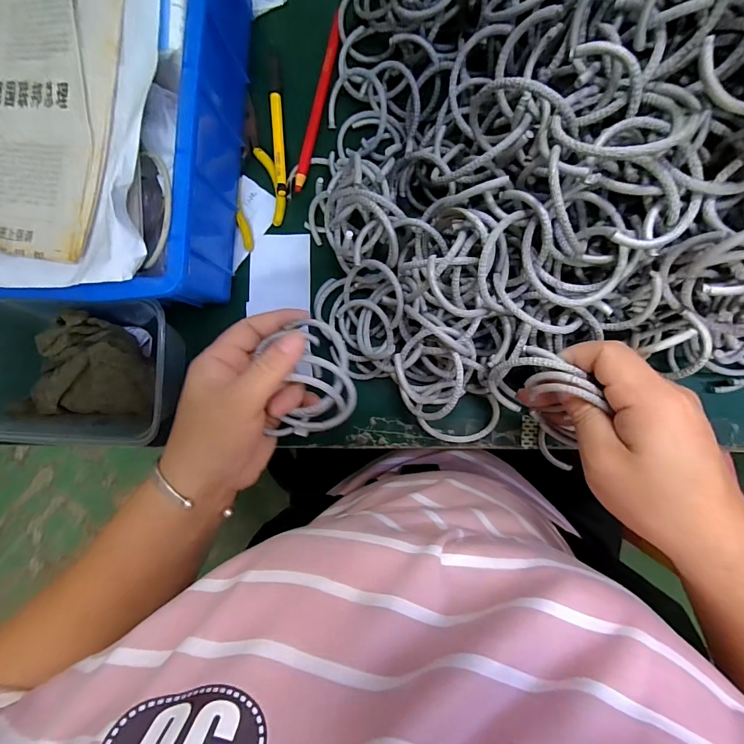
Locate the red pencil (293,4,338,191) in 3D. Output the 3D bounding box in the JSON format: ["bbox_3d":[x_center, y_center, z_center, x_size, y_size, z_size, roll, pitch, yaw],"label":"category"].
[{"bbox_3d":[-0.046,-0.225,0.314,0.009,0.014,0.147,13,90,5],"label":"red pencil"}]

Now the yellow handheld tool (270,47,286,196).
[{"bbox_3d":[-0.080,-0.214,0.315,0.008,0.012,0.128,-5,88,5],"label":"yellow handheld tool"}]

